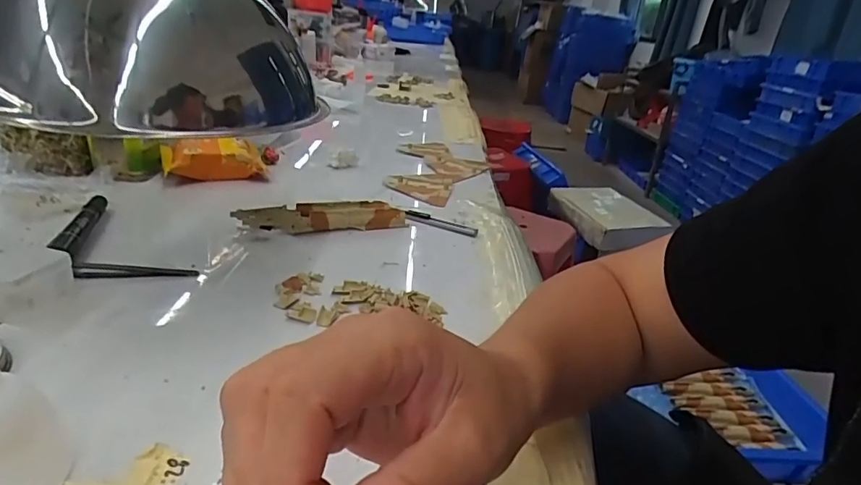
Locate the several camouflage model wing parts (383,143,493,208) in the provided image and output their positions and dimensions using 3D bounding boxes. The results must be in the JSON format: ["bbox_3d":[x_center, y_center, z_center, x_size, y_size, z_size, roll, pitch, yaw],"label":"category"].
[{"bbox_3d":[0.014,-0.111,0.753,0.142,0.010,0.271,6,24,0],"label":"several camouflage model wing parts"}]

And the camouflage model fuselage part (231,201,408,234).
[{"bbox_3d":[-0.111,-0.027,0.530,0.171,0.027,0.032,-3,26,-21],"label":"camouflage model fuselage part"}]

